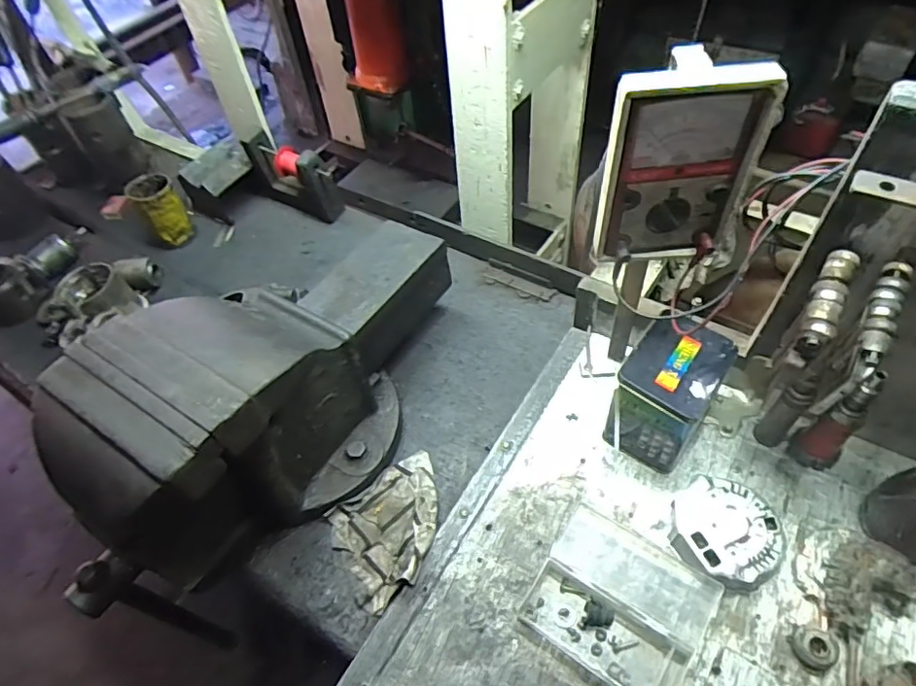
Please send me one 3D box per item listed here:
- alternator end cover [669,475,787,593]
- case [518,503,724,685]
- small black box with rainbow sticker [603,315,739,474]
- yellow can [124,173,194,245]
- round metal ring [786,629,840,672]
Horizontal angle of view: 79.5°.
[{"bbox_3d":[0.289,0.199,0.588,0.107,0.031,0.111,-7,52,0],"label":"alternator end cover"},{"bbox_3d":[0.167,0.265,0.570,0.161,0.027,0.144,29,60,24],"label":"case"},{"bbox_3d":[0.241,0.063,0.644,0.095,0.142,0.139,27,60,23],"label":"small black box with rainbow sticker"},{"bbox_3d":[-0.526,-0.235,0.984,0.073,0.106,0.085,-31,56,-18],"label":"yellow can"},{"bbox_3d":[0.340,0.290,0.523,0.031,0.024,0.037,-15,53,-6],"label":"round metal ring"}]

